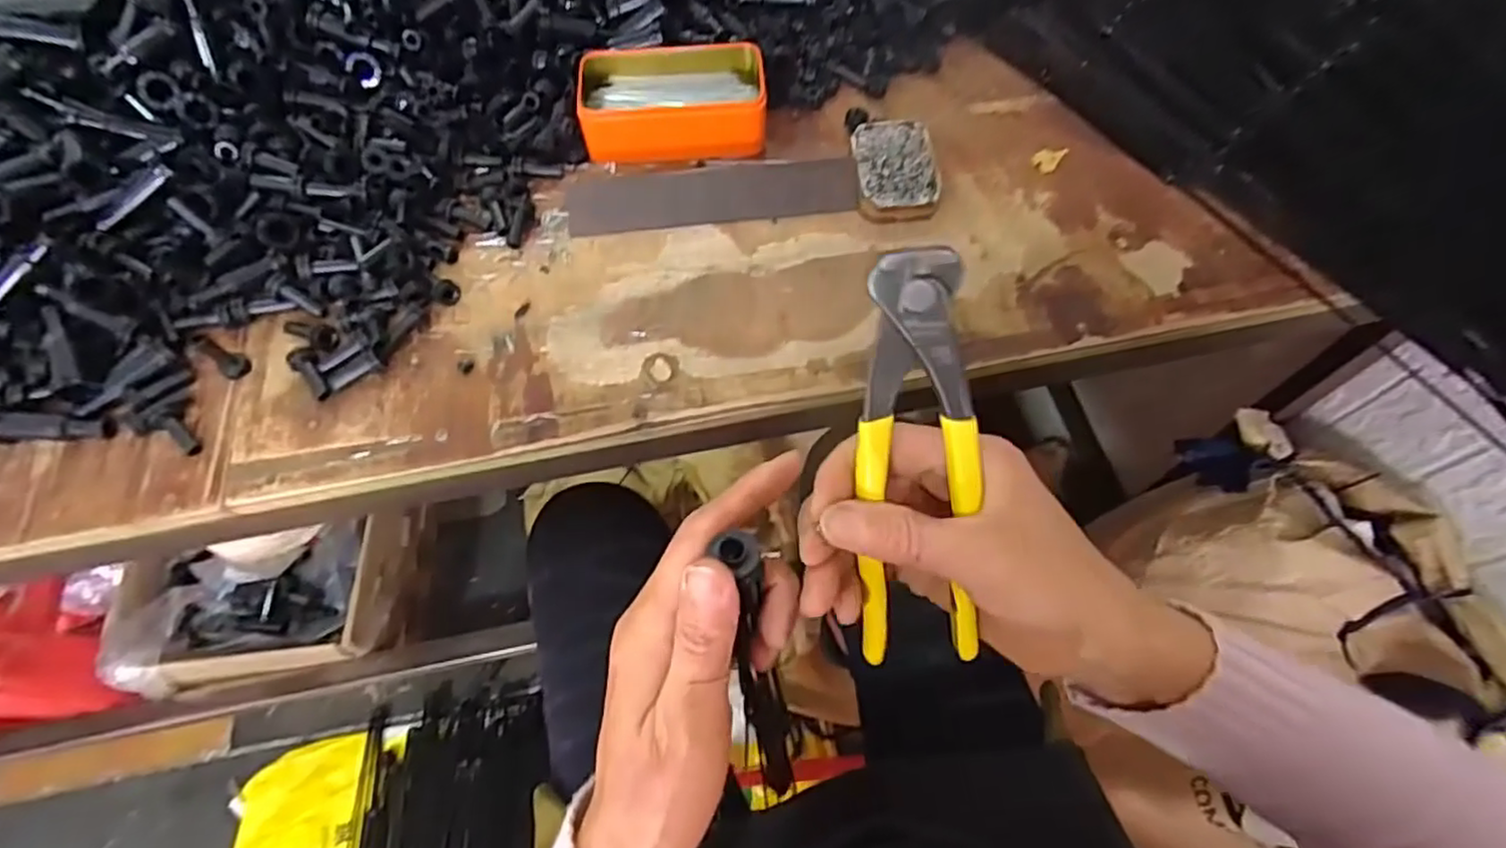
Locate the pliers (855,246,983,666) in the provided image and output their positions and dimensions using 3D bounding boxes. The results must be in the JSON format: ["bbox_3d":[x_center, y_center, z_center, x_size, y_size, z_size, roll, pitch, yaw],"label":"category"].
[{"bbox_3d":[0.061,0.019,0.254,0.041,0.163,0.015,-8,22,-8],"label":"pliers"}]

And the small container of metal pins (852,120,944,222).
[{"bbox_3d":[0.109,-0.195,0.525,0.061,0.019,0.091,-3,63,-2],"label":"small container of metal pins"}]

